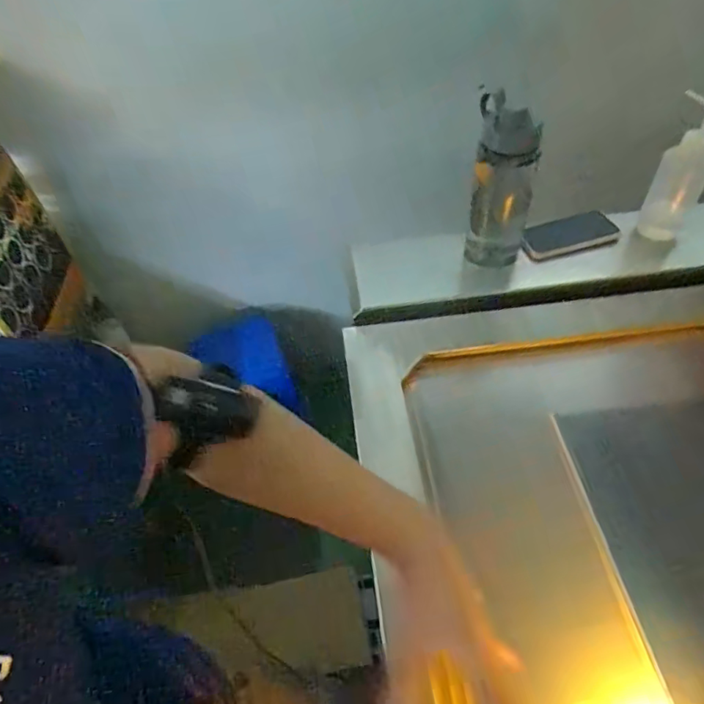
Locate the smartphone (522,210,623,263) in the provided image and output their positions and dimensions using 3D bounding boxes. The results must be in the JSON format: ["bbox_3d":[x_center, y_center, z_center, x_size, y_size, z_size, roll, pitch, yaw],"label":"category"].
[{"bbox_3d":[0.371,-0.200,0.875,0.174,0.015,0.073,-15,73,-13],"label":"smartphone"}]

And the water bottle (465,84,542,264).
[{"bbox_3d":[0.238,-0.259,0.802,0.093,0.251,0.093,9,51,14],"label":"water bottle"}]

